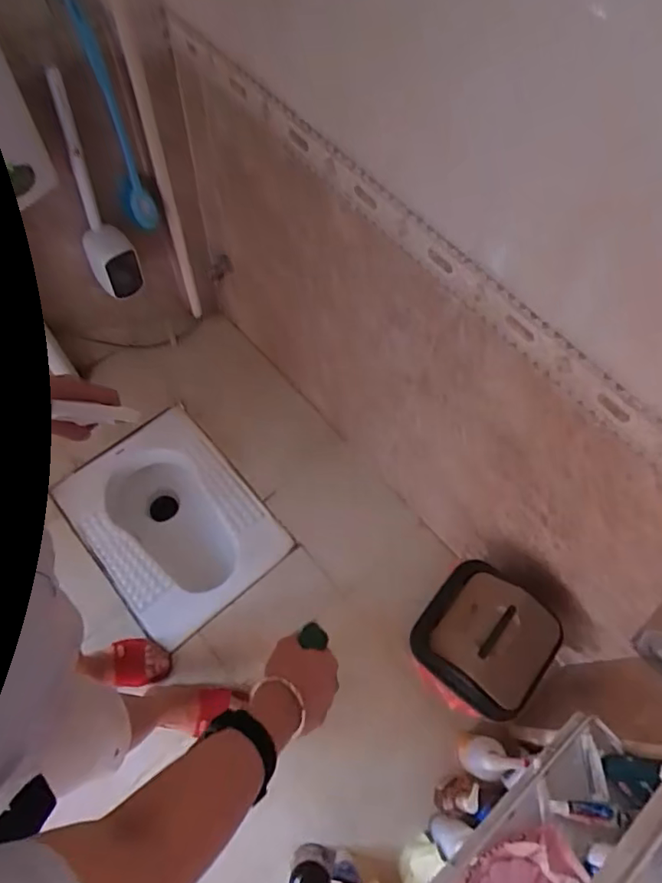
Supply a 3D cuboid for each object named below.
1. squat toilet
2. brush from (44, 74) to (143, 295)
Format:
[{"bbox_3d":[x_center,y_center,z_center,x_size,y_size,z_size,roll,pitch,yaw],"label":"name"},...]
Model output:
[{"bbox_3d":[-0.395,0.211,1.400,0.372,0.218,0.519,-37,72,-18],"label":"squat toilet"},{"bbox_3d":[-0.460,-0.449,1.048,0.090,0.384,0.124,-25,68,-14],"label":"brush"}]

